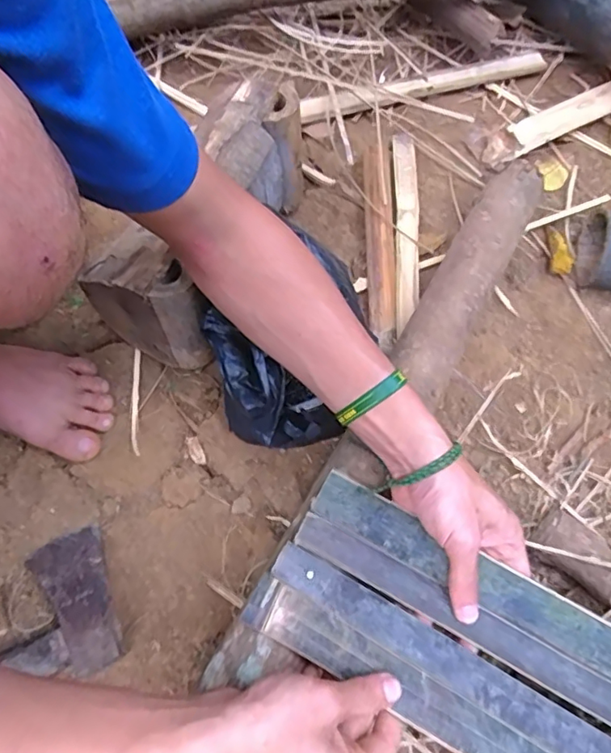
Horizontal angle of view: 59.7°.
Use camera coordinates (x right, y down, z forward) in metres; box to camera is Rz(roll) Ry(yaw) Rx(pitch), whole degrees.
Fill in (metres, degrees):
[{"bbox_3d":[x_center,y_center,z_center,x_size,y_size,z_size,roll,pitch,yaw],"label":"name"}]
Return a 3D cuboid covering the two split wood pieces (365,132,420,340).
[{"bbox_3d":[0.105,-0.184,0.638,0.064,0.021,0.292,3,67,-2],"label":"two split wood pieces"}]

